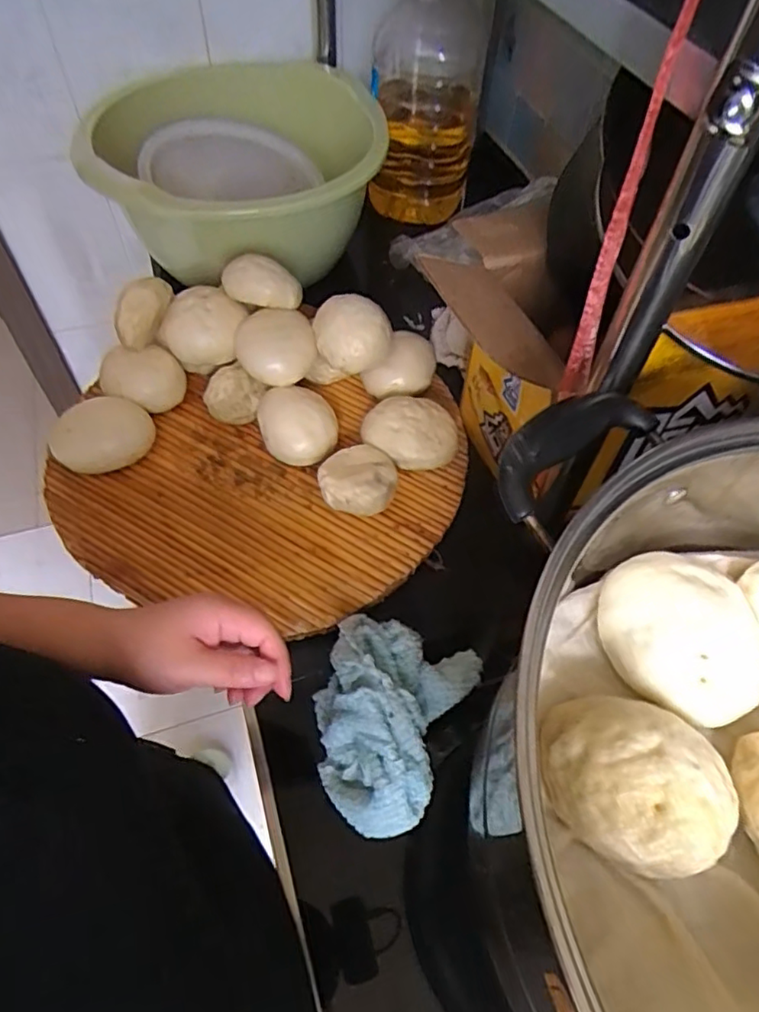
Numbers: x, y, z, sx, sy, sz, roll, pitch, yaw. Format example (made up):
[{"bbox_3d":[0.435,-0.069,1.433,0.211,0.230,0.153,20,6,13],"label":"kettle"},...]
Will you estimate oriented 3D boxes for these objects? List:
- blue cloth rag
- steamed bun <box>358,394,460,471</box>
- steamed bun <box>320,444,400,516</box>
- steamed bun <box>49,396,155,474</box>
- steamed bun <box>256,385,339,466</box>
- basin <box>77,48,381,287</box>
[{"bbox_3d":[0.003,0.162,0.488,0.125,0.046,0.170,24,59,12],"label":"blue cloth rag"},{"bbox_3d":[0.032,-0.080,0.645,0.102,0.055,0.081,10,57,4],"label":"steamed bun"},{"bbox_3d":[-0.023,-0.025,0.605,0.076,0.047,0.080,1,57,-2],"label":"steamed bun"},{"bbox_3d":[-0.291,-0.075,0.636,0.098,0.045,0.075,-20,60,-15],"label":"steamed bun"},{"bbox_3d":[-0.087,-0.091,0.644,0.080,0.057,0.085,1,57,-2],"label":"steamed bun"},{"bbox_3d":[-0.193,-0.432,0.802,0.357,0.159,0.376,1,57,-2],"label":"basin"}]

